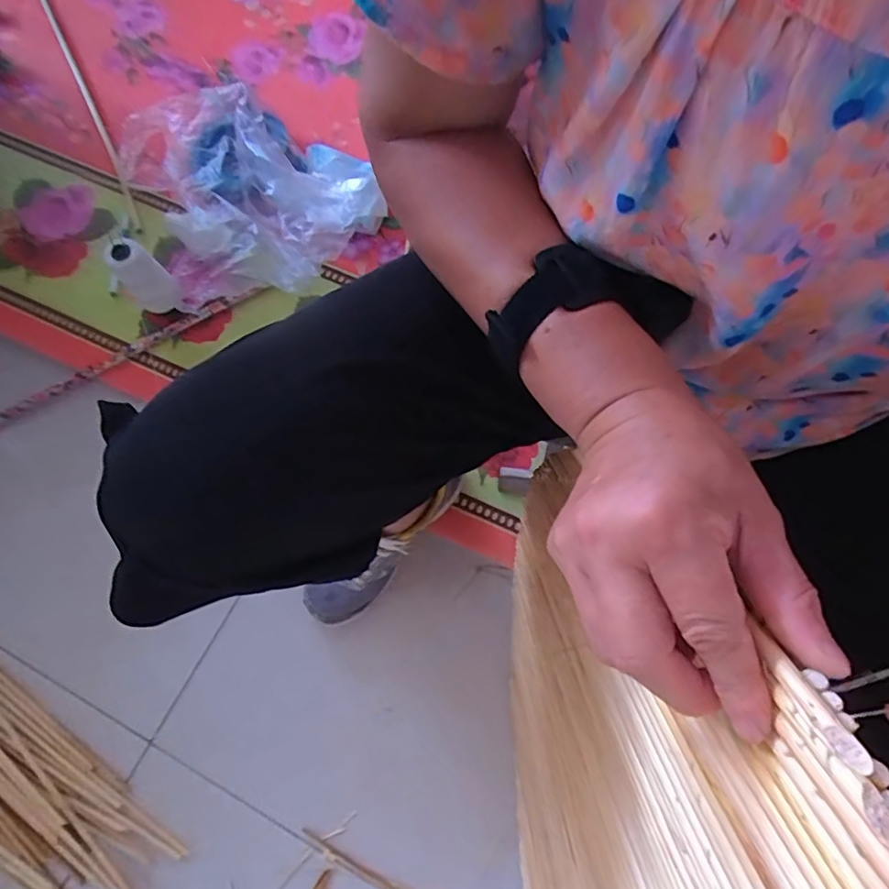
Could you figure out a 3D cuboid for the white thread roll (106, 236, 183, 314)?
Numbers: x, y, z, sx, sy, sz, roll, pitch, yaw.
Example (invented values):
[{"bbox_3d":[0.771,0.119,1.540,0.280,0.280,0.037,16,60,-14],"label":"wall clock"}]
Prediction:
[{"bbox_3d":[-0.371,-0.206,0.696,0.054,0.095,0.052,43,79,10],"label":"white thread roll"}]

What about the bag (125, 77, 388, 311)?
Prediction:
[{"bbox_3d":[-0.267,-0.347,0.721,0.276,0.102,0.310,-27,76,-7],"label":"bag"}]

